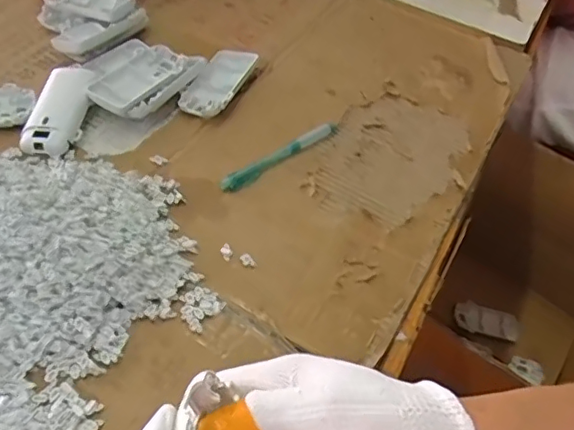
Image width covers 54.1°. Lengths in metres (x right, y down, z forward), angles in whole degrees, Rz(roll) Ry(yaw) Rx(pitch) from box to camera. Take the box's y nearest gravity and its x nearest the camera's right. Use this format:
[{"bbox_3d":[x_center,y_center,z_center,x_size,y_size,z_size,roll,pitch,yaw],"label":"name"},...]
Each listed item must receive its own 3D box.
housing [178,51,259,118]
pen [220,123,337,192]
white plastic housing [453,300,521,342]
[{"bbox_3d":[-0.068,-0.129,0.549,0.048,0.020,0.094,19,53,8],"label":"housing"},{"bbox_3d":[-0.004,-0.053,0.501,0.130,0.010,0.015,-32,62,-27],"label":"pen"},{"bbox_3d":[0.309,0.165,0.872,0.100,0.014,0.050,10,50,3],"label":"white plastic housing"}]

